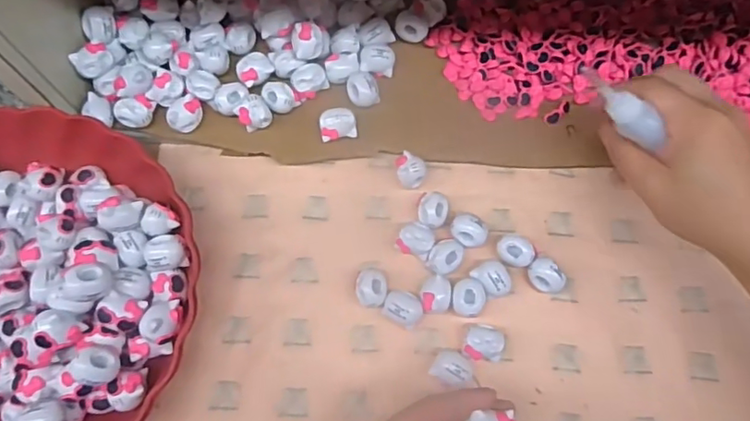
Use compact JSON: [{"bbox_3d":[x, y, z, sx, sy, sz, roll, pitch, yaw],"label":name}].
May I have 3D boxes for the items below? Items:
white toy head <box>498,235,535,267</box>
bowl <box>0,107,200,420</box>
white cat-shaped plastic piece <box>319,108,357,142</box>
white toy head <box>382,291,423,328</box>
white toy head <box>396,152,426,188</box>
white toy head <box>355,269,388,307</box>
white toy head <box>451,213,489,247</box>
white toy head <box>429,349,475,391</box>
[{"bbox_3d":[0.095,0.029,0.384,0.024,0.020,0.020,11,74,4],"label":"white toy head"},{"bbox_3d":[-0.233,0.051,0.358,0.233,0.068,0.235,0,74,1],"label":"bowl"},{"bbox_3d":[-0.026,-0.060,0.404,0.025,0.020,0.020,-8,74,-2],"label":"white cat-shaped plastic piece"},{"bbox_3d":[0.019,0.066,0.372,0.024,0.019,0.022,22,75,7],"label":"white toy head"},{"bbox_3d":[0.025,-0.028,0.396,0.020,0.019,0.021,0,74,1],"label":"white toy head"},{"bbox_3d":[-0.002,0.052,0.376,0.020,0.018,0.025,-7,74,-1],"label":"white toy head"},{"bbox_3d":[0.065,0.015,0.387,0.025,0.018,0.021,5,74,2],"label":"white toy head"},{"bbox_3d":[0.050,0.102,0.358,0.027,0.024,0.024,29,76,9],"label":"white toy head"}]

